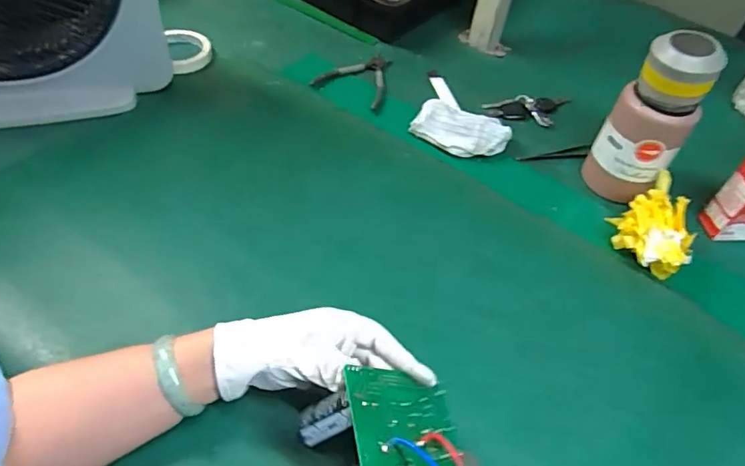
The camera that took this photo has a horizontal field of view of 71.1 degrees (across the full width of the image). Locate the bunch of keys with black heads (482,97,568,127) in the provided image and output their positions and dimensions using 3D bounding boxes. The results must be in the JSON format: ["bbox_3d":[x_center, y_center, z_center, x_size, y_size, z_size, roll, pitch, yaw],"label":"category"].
[{"bbox_3d":[0.240,-0.187,0.787,0.141,0.012,0.060,-3,51,-9],"label":"bunch of keys with black heads"}]

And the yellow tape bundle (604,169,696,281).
[{"bbox_3d":[0.332,-0.006,0.610,0.111,0.056,0.092,-34,61,-29],"label":"yellow tape bundle"}]

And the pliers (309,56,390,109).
[{"bbox_3d":[-0.015,-0.243,0.795,0.107,0.010,0.134,23,52,13],"label":"pliers"}]

